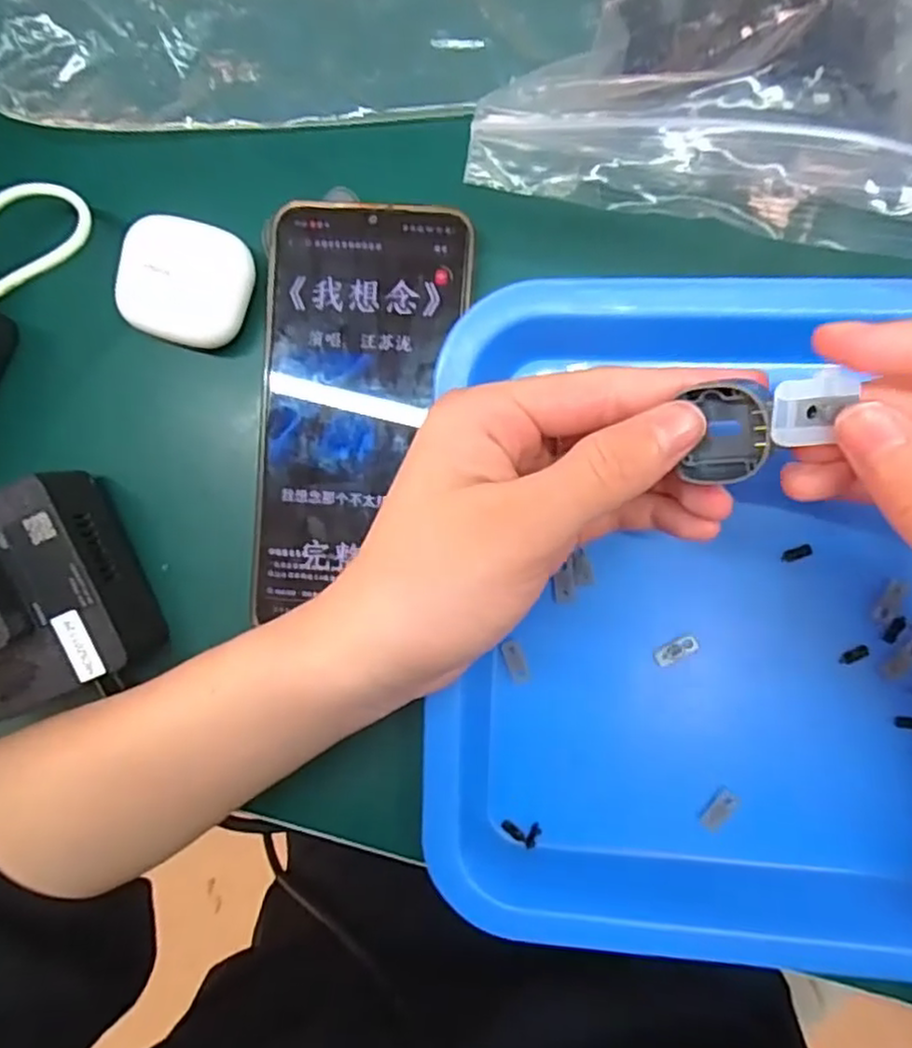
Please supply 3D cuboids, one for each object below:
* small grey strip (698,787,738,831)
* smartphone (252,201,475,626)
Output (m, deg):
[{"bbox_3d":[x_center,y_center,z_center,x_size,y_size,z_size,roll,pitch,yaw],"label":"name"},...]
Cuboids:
[{"bbox_3d":[0.096,0.105,0.254,0.009,0.004,0.015,35,93,6],"label":"small grey strip"},{"bbox_3d":[-0.039,-0.042,0.257,0.072,0.007,0.150,6,91,6],"label":"smartphone"}]

